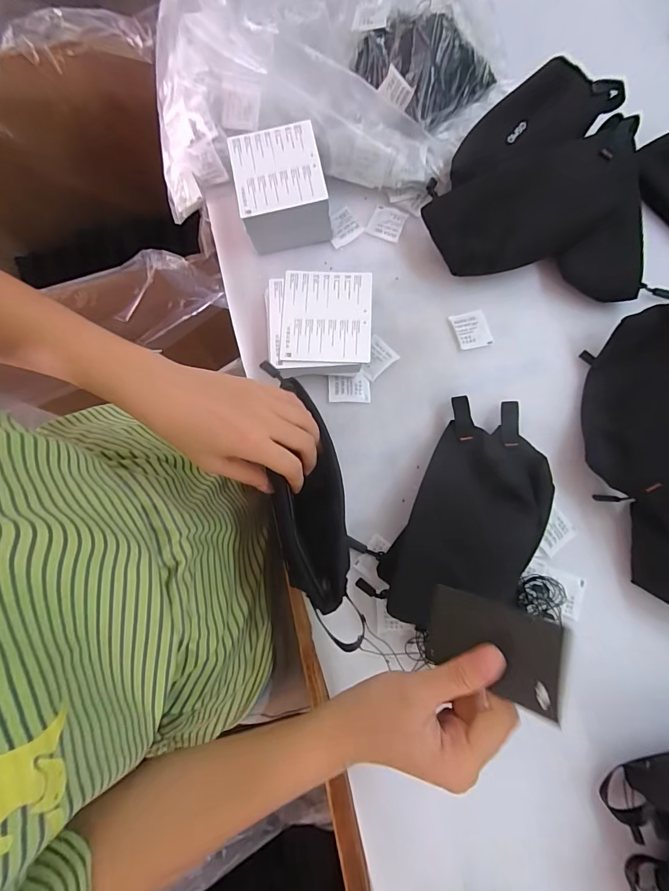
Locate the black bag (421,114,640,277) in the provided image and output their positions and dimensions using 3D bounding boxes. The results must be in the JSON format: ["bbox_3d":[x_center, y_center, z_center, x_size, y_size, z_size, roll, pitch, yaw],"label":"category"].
[{"bbox_3d":[0.217,-0.252,0.432,0.230,0.040,0.096,-19,104,8],"label":"black bag"}]

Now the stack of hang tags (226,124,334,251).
[{"bbox_3d":[-0.058,-0.275,0.444,0.091,0.062,0.106,-11,79,-1],"label":"stack of hang tags"}]

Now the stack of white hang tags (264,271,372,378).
[{"bbox_3d":[-0.015,-0.124,0.427,0.105,0.032,0.107,-3,79,1],"label":"stack of white hang tags"}]

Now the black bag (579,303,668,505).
[{"bbox_3d":[0.290,-0.044,0.393,0.084,0.067,0.192,20,80,5],"label":"black bag"}]

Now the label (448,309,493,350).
[{"bbox_3d":[0.147,-0.124,0.440,0.037,0.004,0.042,-15,79,-2],"label":"label"}]

